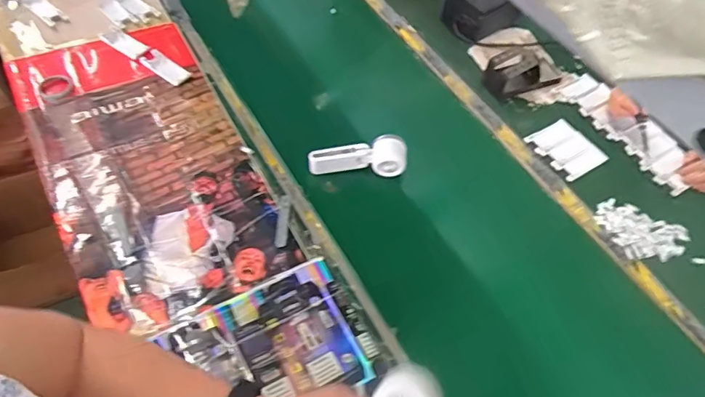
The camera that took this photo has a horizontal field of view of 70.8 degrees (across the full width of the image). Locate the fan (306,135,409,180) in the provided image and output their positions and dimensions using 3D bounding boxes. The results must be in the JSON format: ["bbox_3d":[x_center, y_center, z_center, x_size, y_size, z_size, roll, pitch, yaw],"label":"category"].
[{"bbox_3d":[0.009,-0.073,0.875,0.170,0.051,0.054,-1,57,-6],"label":"fan"}]

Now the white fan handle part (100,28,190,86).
[{"bbox_3d":[-0.406,-0.283,0.977,0.205,0.020,0.044,31,59,15],"label":"white fan handle part"}]

